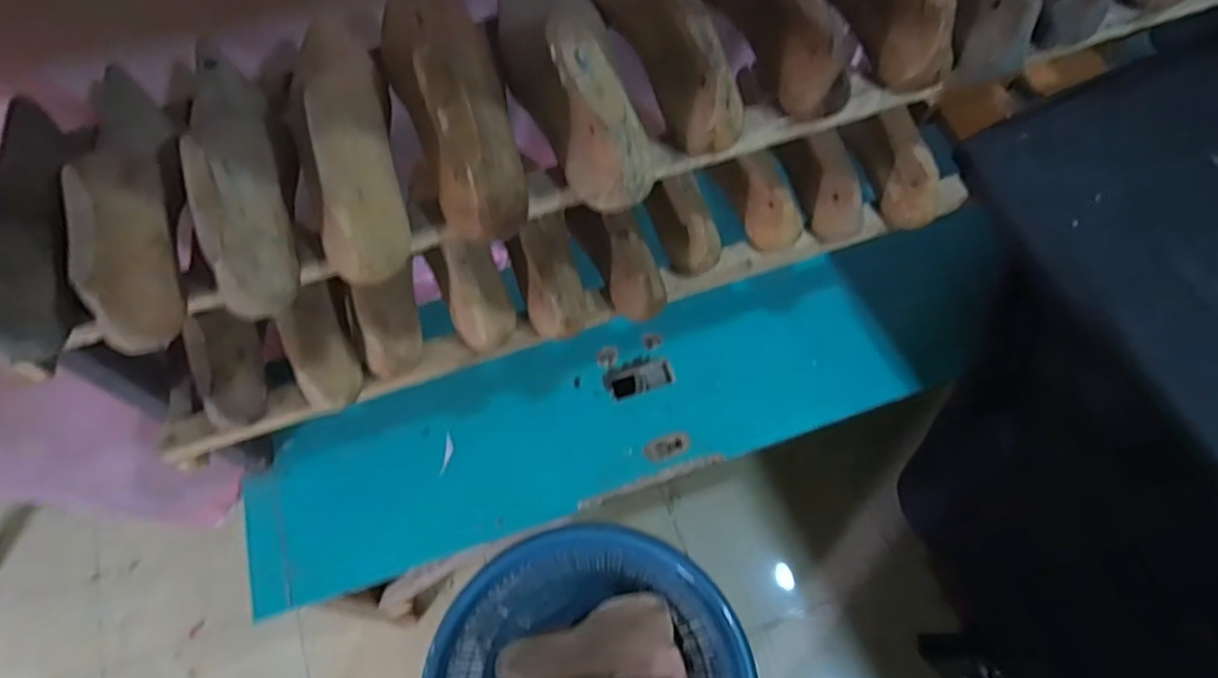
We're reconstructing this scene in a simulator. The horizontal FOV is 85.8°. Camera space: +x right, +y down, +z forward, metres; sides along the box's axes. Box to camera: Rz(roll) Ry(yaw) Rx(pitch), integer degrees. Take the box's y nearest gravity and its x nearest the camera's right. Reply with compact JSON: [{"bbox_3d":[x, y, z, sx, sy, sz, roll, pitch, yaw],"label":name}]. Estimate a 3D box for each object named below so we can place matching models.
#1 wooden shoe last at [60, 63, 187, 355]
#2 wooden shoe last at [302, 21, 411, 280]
[{"bbox_3d":[-0.339,-0.107,0.455,0.051,0.066,0.237,-19,67,-5],"label":"wooden shoe last"},{"bbox_3d":[-0.177,-0.135,0.453,0.053,0.066,0.192,-12,66,-2],"label":"wooden shoe last"}]

